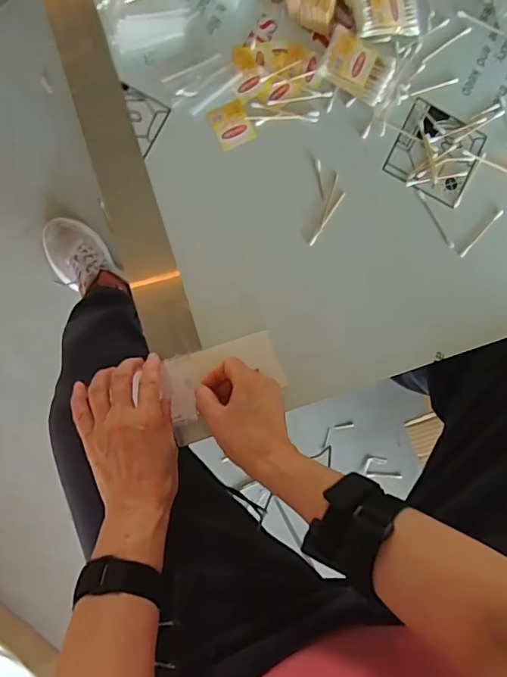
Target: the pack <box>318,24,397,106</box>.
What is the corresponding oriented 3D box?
[{"bbox_3d":[0.109,-0.285,0.530,0.074,0.026,0.049,27,83,-4],"label":"pack"}]

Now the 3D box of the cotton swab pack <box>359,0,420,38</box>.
[{"bbox_3d":[0.144,-0.347,0.529,0.073,0.010,0.048,-15,105,-18],"label":"cotton swab pack"}]

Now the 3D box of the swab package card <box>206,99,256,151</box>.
[{"bbox_3d":[-0.023,-0.225,0.527,0.039,0.004,0.045,-26,89,-8],"label":"swab package card"}]

